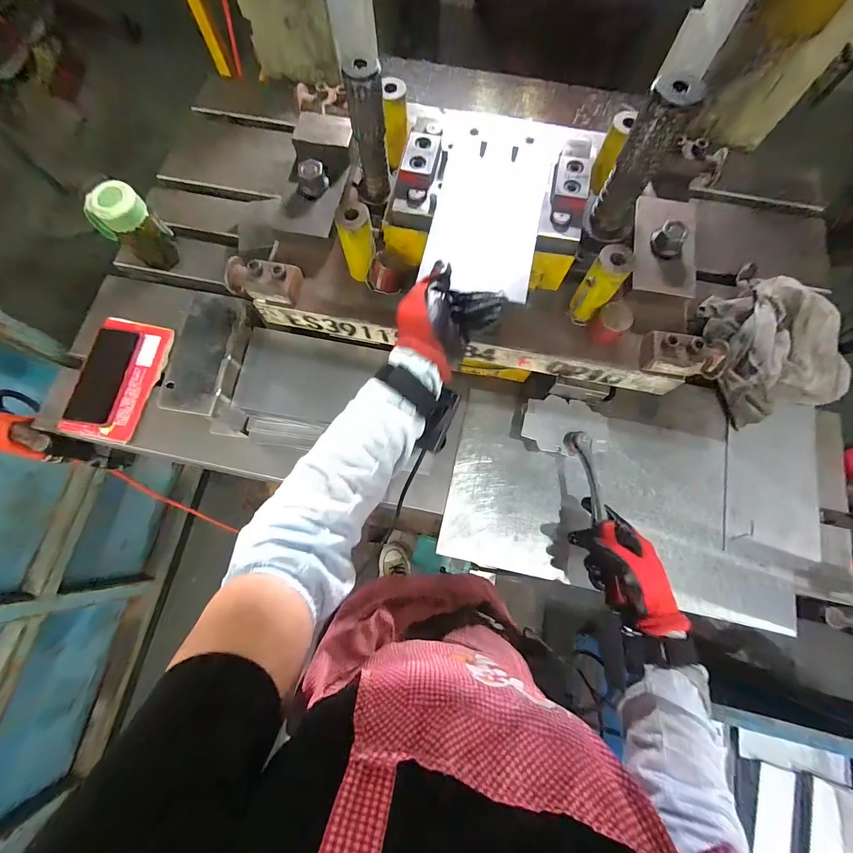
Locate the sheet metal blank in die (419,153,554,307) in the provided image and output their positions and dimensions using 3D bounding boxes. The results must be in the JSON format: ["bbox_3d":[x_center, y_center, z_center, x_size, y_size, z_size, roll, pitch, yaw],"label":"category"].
[{"bbox_3d":[0.070,-0.237,0.442,0.120,0.009,0.191,13,74,3],"label":"sheet metal blank in die"}]

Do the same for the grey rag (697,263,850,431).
[{"bbox_3d":[0.533,-0.149,0.594,0.181,0.070,0.263,-11,74,-4],"label":"grey rag"}]

